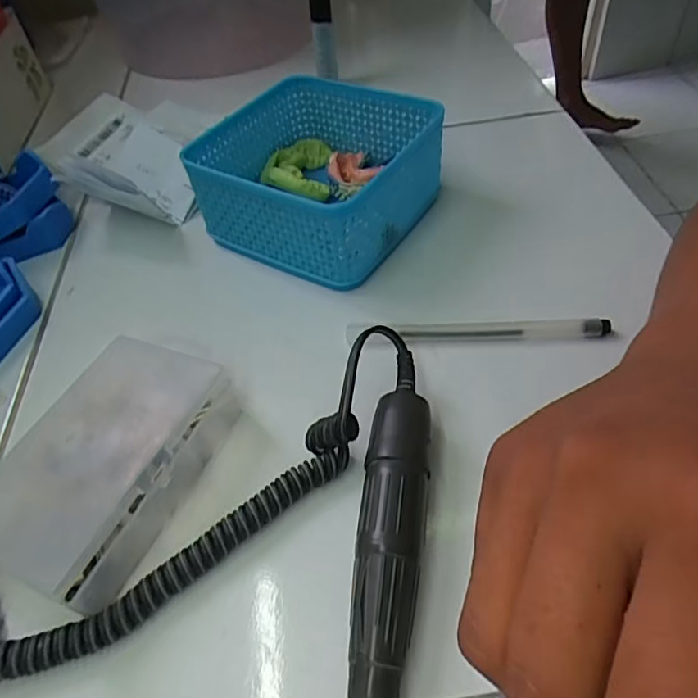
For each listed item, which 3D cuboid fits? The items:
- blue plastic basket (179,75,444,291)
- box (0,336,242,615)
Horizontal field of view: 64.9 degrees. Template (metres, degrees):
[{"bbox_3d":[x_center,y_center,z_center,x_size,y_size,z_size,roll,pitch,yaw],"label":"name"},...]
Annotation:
[{"bbox_3d":[-0.020,-0.115,0.367,0.129,0.064,0.127,24,56,24],"label":"blue plastic basket"},{"bbox_3d":[-0.109,0.049,0.256,0.070,0.039,0.120,15,53,18],"label":"box"}]

